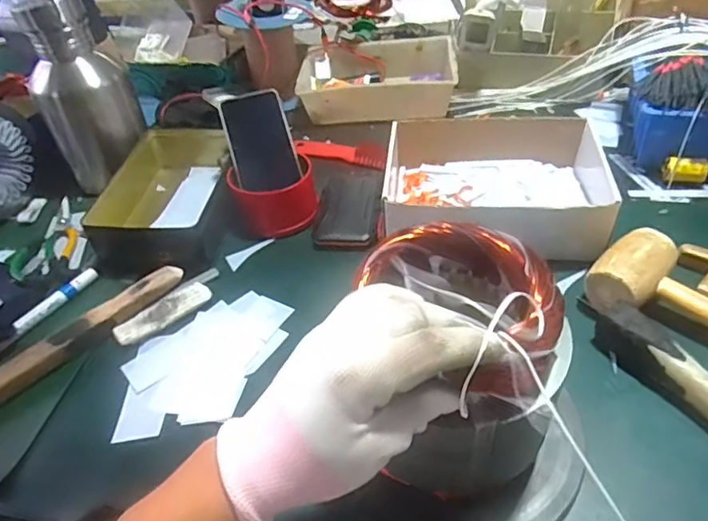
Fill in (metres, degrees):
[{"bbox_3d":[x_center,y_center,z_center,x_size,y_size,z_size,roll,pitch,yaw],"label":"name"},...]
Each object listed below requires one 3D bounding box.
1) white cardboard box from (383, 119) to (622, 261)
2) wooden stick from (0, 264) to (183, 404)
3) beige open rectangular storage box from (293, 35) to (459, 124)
[{"bbox_3d":[0.159,-0.087,0.648,0.230,0.074,0.193,0,43,10],"label":"white cardboard box"},{"bbox_3d":[-0.290,0.088,0.542,0.272,0.022,0.026,-38,49,-27],"label":"wooden stick"},{"bbox_3d":[0.038,-0.298,0.895,0.248,0.049,0.175,-1,43,9],"label":"beige open rectangular storage box"}]

